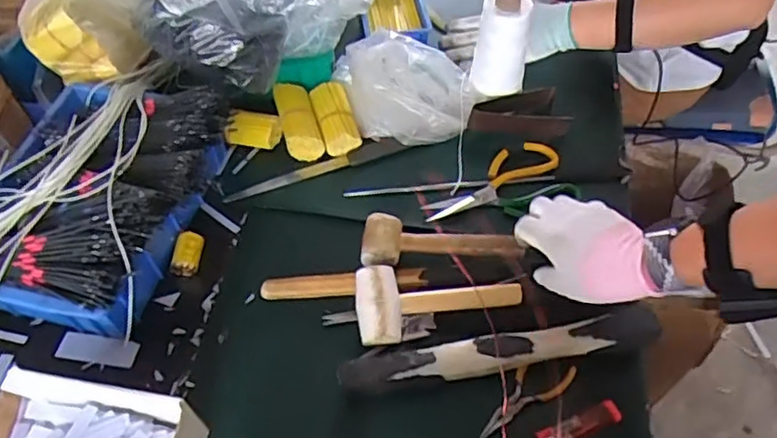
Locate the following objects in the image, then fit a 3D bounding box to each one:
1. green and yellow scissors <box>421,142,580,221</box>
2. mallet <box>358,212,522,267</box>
[{"bbox_3d":[0.136,-0.038,0.761,0.184,0.017,0.083,-24,57,-16],"label":"green and yellow scissors"},{"bbox_3d":[0.058,0.026,0.699,0.175,0.037,0.074,-3,54,-2],"label":"mallet"}]

